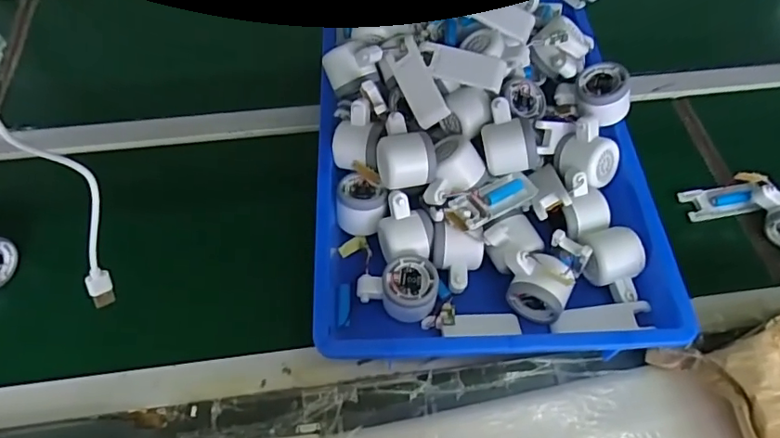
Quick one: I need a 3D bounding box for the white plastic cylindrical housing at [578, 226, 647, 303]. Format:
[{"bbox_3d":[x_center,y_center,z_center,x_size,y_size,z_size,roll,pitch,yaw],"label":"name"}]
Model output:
[{"bbox_3d":[0.243,0.049,0.566,0.055,0.044,0.078,-9,59,-6],"label":"white plastic cylindrical housing"}]

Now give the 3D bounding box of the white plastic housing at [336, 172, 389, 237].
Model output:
[{"bbox_3d":[-0.034,-0.015,0.609,0.062,0.054,0.051,20,48,4],"label":"white plastic housing"}]

